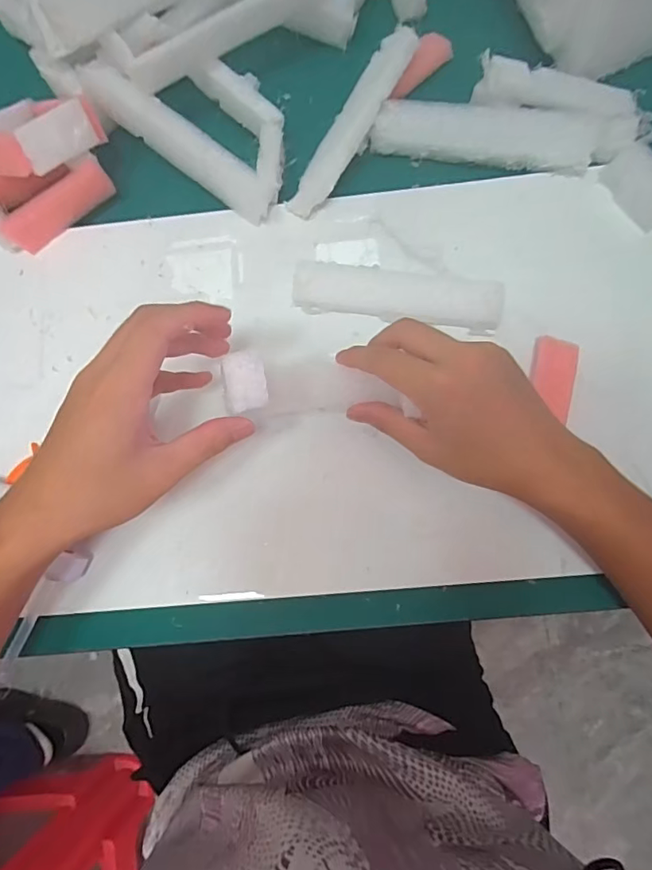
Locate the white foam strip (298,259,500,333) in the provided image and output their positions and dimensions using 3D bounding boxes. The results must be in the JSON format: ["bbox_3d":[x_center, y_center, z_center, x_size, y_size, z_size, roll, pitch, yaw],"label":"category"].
[{"bbox_3d":[0.051,-0.101,0.368,0.150,0.025,0.035,8,82,5],"label":"white foam strip"}]

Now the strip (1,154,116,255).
[{"bbox_3d":[-0.209,-0.179,0.394,0.089,0.029,0.019,-41,81,-3],"label":"strip"}]

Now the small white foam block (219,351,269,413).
[{"bbox_3d":[-0.043,-0.028,0.262,0.022,0.008,0.031,-9,76,0],"label":"small white foam block"}]

